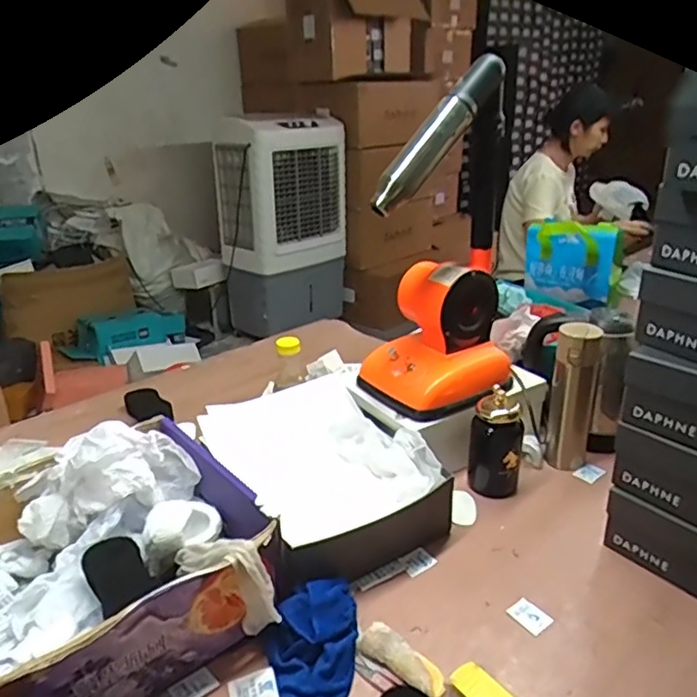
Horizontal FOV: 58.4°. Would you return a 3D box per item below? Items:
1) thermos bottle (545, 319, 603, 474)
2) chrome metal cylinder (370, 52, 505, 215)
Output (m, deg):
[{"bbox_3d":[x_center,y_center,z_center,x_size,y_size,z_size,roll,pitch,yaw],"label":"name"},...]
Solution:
[{"bbox_3d":[0.360,0.078,0.997,0.071,0.238,0.063,7,25,18],"label":"thermos bottle"},{"bbox_3d":[0.123,-0.291,0.859,0.045,0.258,0.047,38,2,-34],"label":"chrome metal cylinder"}]

